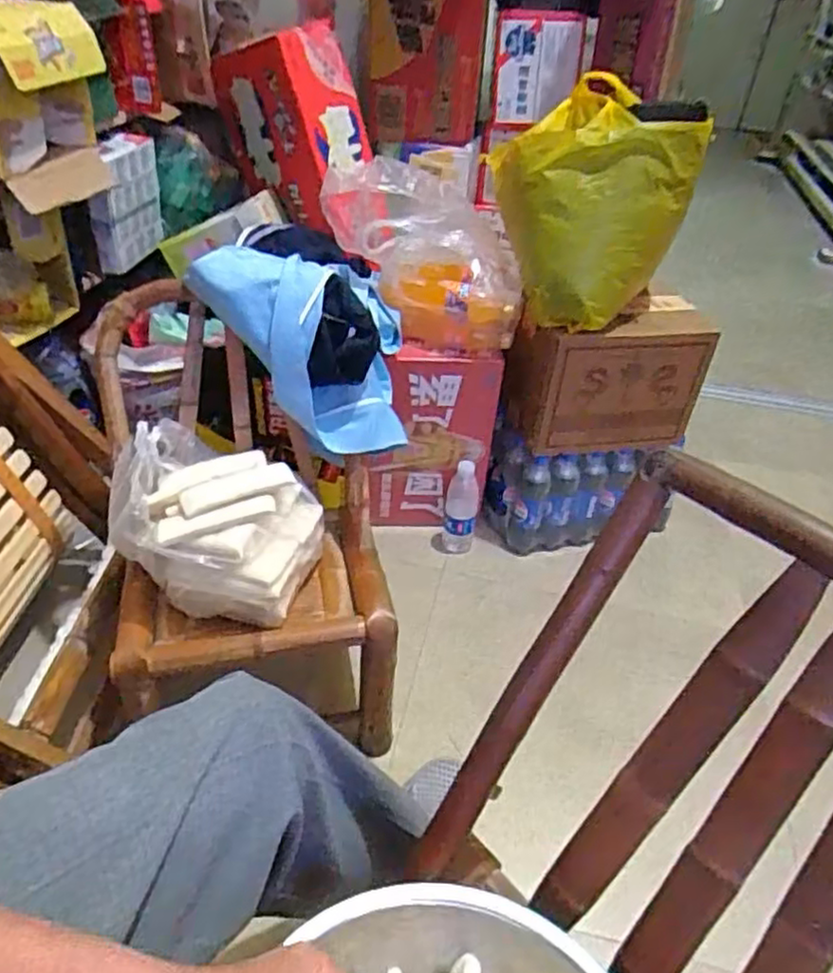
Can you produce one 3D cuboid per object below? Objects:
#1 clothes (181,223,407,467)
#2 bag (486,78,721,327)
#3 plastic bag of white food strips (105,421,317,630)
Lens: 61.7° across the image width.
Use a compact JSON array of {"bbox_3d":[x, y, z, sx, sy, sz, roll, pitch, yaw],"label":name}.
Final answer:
[{"bbox_3d":[-0.143,-0.204,0.995,0.275,0.249,0.156,17,40,15],"label":"clothes"},{"bbox_3d":[0.267,-0.461,1.155,0.331,0.307,0.196,20,41,18],"label":"bag"},{"bbox_3d":[-0.268,0.039,0.947,0.249,0.175,0.202,12,39,9],"label":"plastic bag of white food strips"}]

